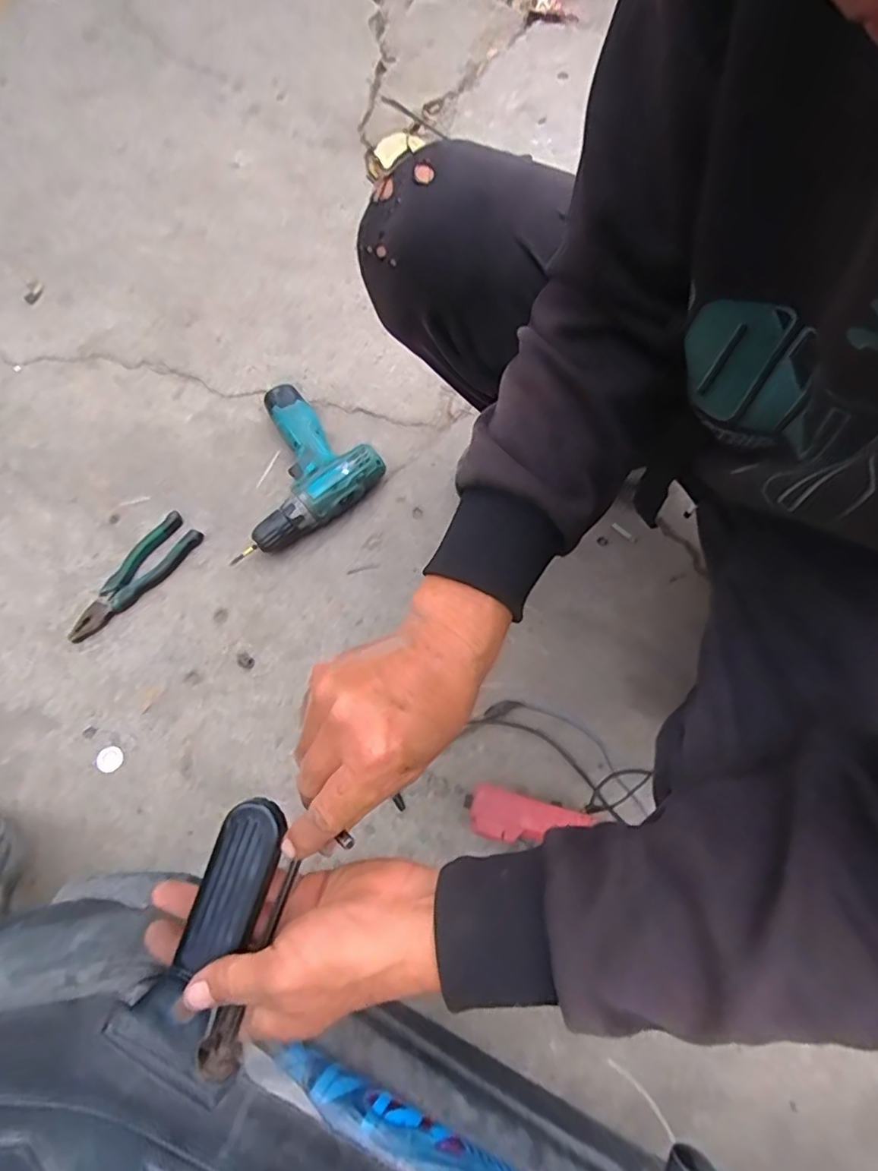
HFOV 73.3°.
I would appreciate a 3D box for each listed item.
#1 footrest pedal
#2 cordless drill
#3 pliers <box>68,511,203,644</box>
[{"bbox_3d":[-0.111,0.162,0.316,0.037,0.010,0.091,22,83,7],"label":"footrest pedal"},{"bbox_3d":[-0.203,-0.135,0.745,0.188,0.051,0.209,41,76,12],"label":"cordless drill"},{"bbox_3d":[-0.385,-0.009,0.737,0.056,0.019,0.191,38,75,11],"label":"pliers"}]

